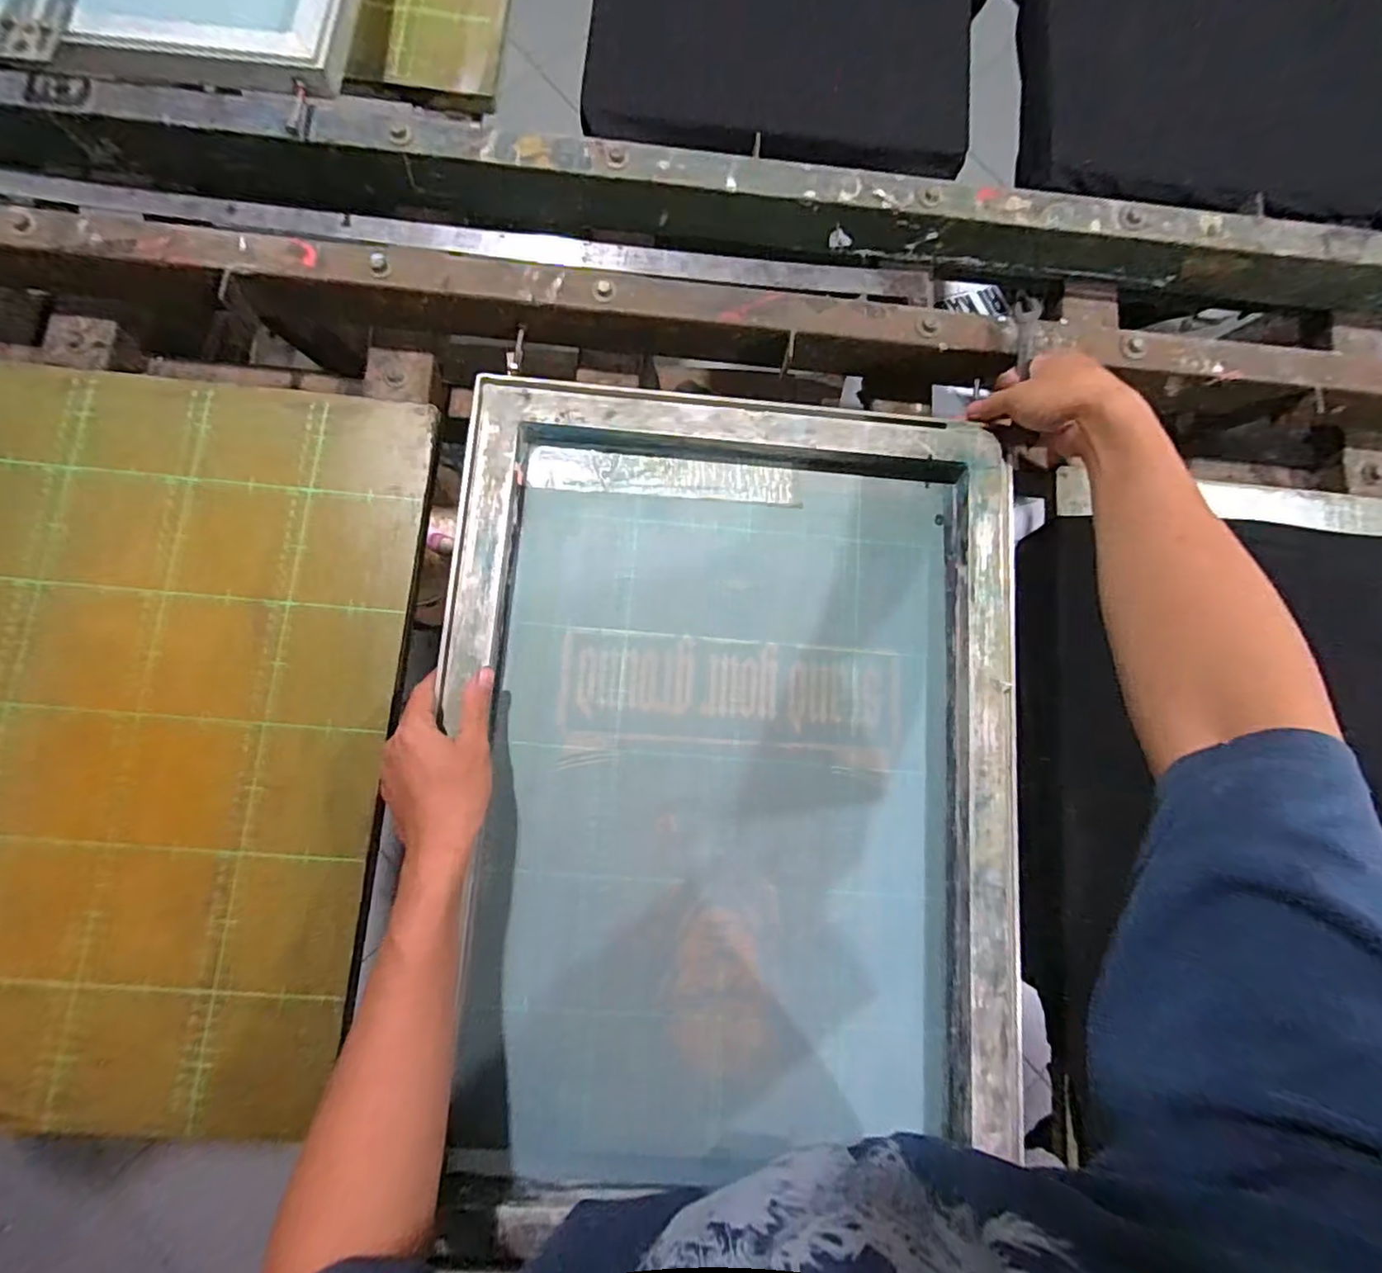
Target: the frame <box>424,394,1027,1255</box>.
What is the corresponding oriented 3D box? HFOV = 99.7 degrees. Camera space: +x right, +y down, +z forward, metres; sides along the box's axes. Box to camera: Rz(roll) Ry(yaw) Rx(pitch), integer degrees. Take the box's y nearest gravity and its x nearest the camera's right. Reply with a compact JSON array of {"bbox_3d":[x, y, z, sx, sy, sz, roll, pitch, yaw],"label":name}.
[{"bbox_3d":[0.032,0.108,0.485,0.465,0.035,0.633,3,82,-2],"label":"frame"}]

